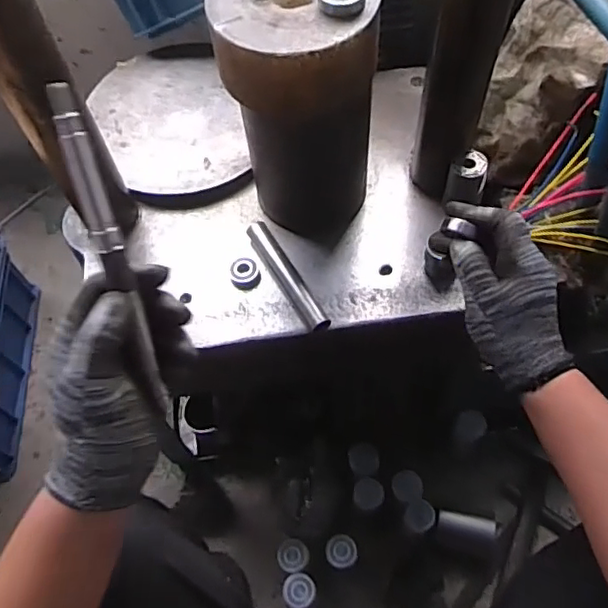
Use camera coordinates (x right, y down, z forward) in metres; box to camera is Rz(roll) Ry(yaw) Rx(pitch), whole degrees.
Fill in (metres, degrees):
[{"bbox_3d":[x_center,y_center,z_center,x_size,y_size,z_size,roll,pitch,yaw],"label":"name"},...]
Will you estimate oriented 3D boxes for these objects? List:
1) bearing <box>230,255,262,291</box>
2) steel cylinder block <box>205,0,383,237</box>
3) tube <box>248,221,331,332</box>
[{"bbox_3d":[-0.066,-0.034,0.663,0.034,0.016,0.034,-1,61,2],"label":"bearing"},{"bbox_3d":[-0.001,-0.198,0.606,0.135,0.267,0.134,-1,61,3],"label":"steel cylinder block"},{"bbox_3d":[-0.019,-0.030,0.652,0.023,0.025,0.152,-27,63,-12],"label":"tube"}]

